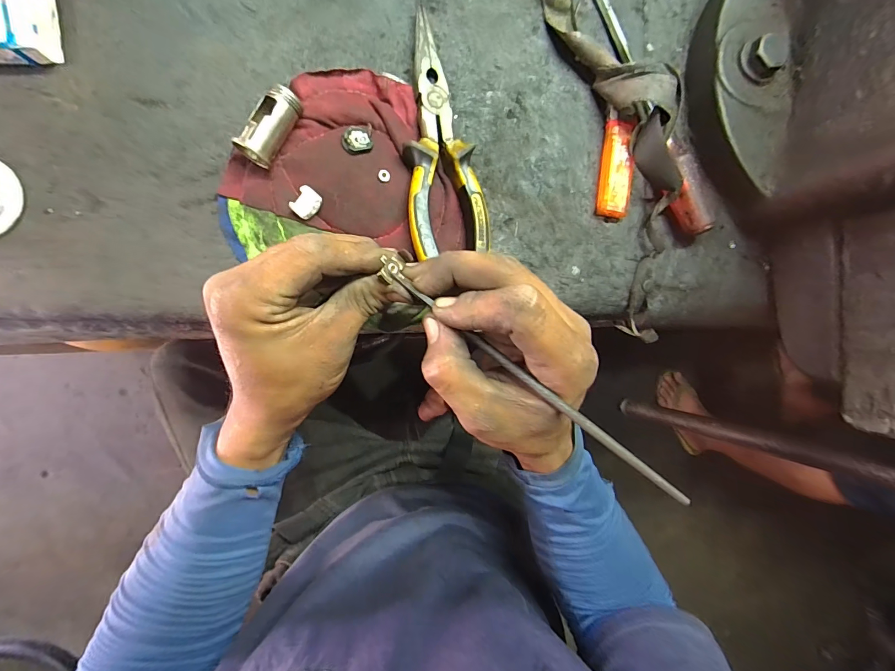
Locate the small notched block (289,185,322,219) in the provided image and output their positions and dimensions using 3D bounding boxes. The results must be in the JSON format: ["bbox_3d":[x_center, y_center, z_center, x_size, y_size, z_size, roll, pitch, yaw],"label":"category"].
[{"bbox_3d":[-0.091,-0.085,0.248,0.013,0.015,0.019,37,86,-8],"label":"small notched block"}]

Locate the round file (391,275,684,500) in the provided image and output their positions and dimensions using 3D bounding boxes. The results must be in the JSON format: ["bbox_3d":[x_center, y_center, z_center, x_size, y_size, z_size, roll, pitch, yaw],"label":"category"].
[{"bbox_3d":[0.040,0.021,0.190,0.178,0.008,0.005,38,85,12],"label":"round file"}]

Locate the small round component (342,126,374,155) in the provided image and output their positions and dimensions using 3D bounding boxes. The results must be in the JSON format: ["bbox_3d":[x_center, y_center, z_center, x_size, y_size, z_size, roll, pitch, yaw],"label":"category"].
[{"bbox_3d":[-0.058,-0.126,0.245,0.019,0.005,0.017,-20,95,-8],"label":"small round component"}]

